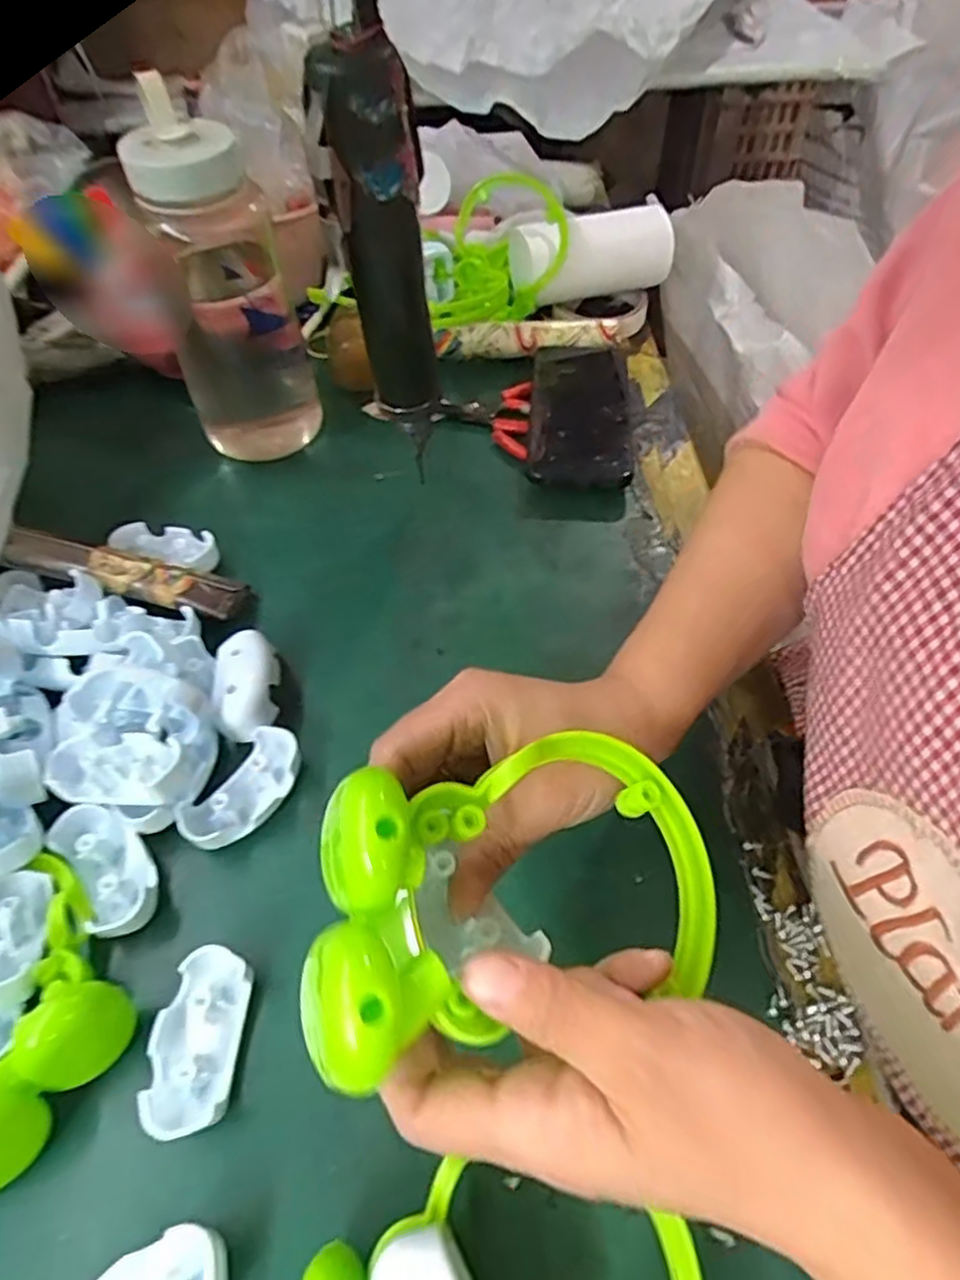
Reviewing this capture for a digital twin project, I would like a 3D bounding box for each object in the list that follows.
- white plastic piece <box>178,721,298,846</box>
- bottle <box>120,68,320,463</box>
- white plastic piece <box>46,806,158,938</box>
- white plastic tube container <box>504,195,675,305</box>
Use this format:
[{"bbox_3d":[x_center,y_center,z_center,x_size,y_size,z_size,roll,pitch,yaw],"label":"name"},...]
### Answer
[{"bbox_3d":[-0.121,0.078,0.364,0.031,0.026,0.068,32,61,23],"label":"white plastic piece"},{"bbox_3d":[-0.172,-0.233,0.472,0.087,0.227,0.091,-18,55,-10],"label":"bottle"},{"bbox_3d":[-0.177,0.109,0.338,0.033,0.024,0.065,-35,60,-21],"label":"white plastic piece"},{"bbox_3d":[0.097,-0.350,0.638,0.161,0.060,0.057,-19,55,-11],"label":"white plastic tube container"}]

